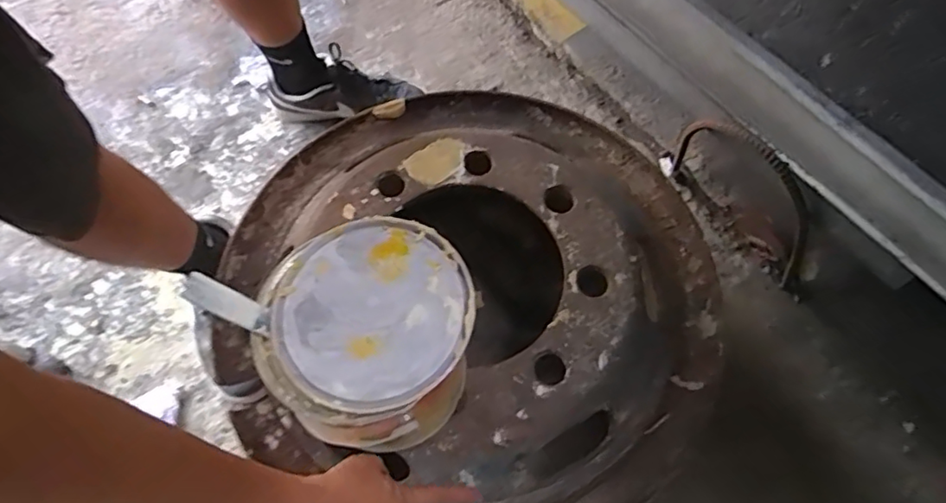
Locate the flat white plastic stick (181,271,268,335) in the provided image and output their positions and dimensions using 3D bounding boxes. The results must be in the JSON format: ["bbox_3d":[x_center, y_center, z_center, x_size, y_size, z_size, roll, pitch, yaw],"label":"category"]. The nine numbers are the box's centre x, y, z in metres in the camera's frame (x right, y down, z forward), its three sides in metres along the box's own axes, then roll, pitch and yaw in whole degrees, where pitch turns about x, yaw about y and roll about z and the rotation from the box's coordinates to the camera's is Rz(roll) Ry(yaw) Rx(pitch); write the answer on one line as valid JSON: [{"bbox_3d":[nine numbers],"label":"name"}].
[{"bbox_3d":[-0.179,0.039,0.421,0.006,0.066,0.023,-20,46,38],"label":"flat white plastic stick"}]

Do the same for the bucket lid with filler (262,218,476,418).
[{"bbox_3d":[-0.077,0.043,0.433,0.144,0.015,0.147,1,64,-2],"label":"bucket lid with filler"}]

